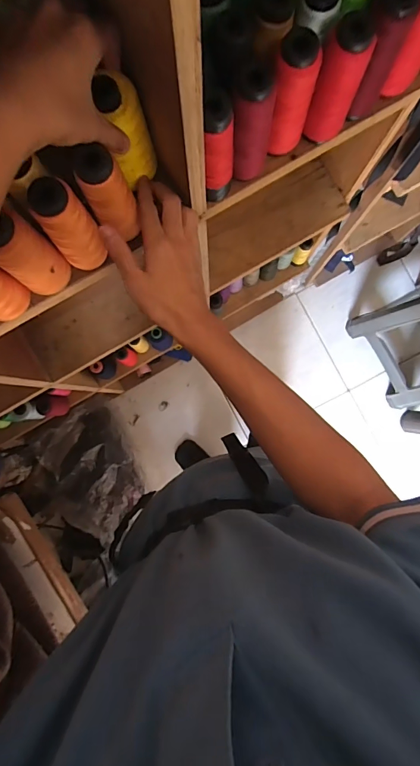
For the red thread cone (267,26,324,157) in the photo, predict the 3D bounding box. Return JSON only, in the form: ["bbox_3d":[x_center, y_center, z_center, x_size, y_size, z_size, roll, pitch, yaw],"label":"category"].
[{"bbox_3d":[0.076,-0.261,0.365,0.038,0.107,0.040,15,87,0],"label":"red thread cone"}]

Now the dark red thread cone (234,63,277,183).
[{"bbox_3d":[0.040,-0.237,0.364,0.036,0.109,0.038,9,87,0],"label":"dark red thread cone"}]

